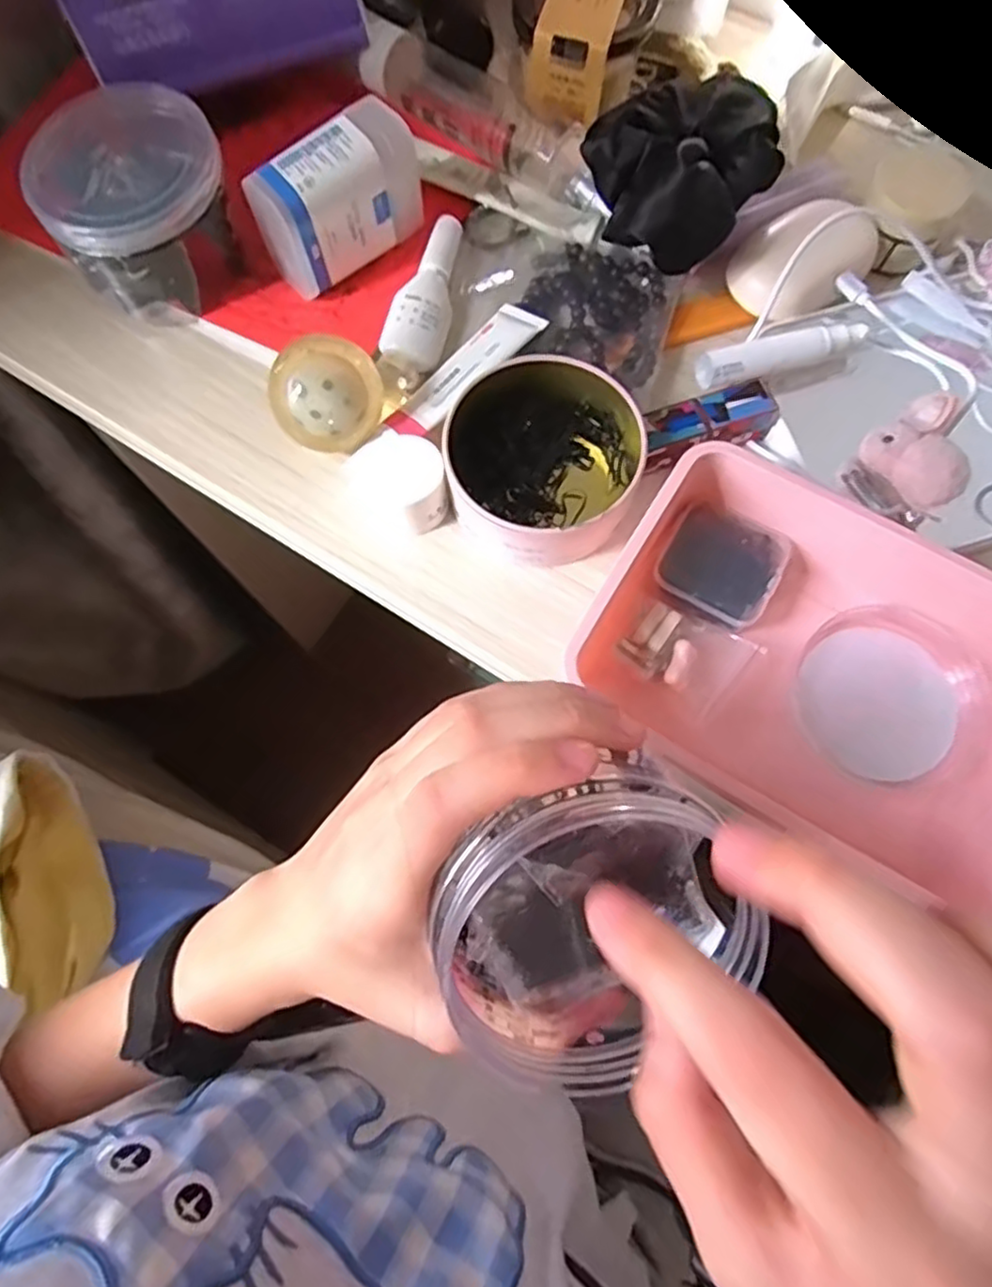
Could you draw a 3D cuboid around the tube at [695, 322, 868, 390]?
[{"bbox_3d":[0.147,-0.150,0.348,0.089,0.014,0.016,-18,74,-5],"label":"tube"}]

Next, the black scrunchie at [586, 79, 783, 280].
[{"bbox_3d":[0.104,-0.245,0.356,0.105,0.062,0.089,-21,74,-6],"label":"black scrunchie"}]

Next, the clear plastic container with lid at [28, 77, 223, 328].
[{"bbox_3d":[-0.187,-0.231,0.363,0.091,0.069,0.076,-43,77,-12],"label":"clear plastic container with lid"}]

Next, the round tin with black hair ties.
[{"bbox_3d":[0.028,-0.096,0.346,0.089,0.044,0.108,40,77,11],"label":"round tin with black hair ties"}]

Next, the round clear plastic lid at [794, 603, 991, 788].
[{"bbox_3d":[0.185,0.025,0.317,0.080,0.019,0.079,0,73,0],"label":"round clear plastic lid"}]

